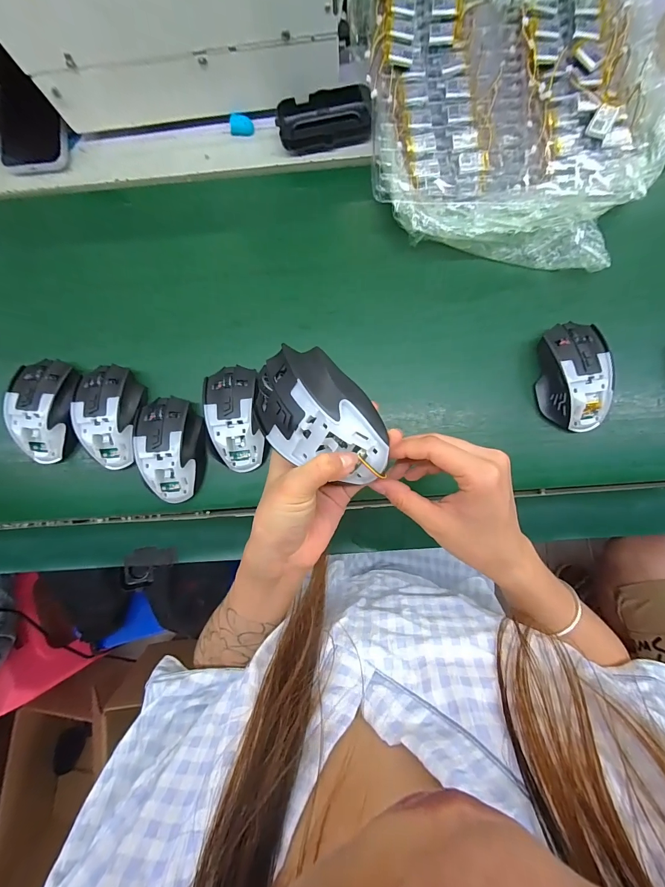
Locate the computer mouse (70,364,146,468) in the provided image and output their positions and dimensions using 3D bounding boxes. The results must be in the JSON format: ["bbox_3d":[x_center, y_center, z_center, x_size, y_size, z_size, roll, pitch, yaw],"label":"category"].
[{"bbox_3d":[-0.247,-0.032,0.395,0.066,0.035,0.112,-11,84,6],"label":"computer mouse"}]

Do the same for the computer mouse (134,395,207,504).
[{"bbox_3d":[-0.179,0.007,0.397,0.065,0.048,0.114,-5,85,7],"label":"computer mouse"}]

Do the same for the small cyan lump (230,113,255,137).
[{"bbox_3d":[-0.107,-0.374,0.414,0.026,0.017,0.012,-1,85,7],"label":"small cyan lump"}]

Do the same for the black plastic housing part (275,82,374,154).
[{"bbox_3d":[-0.007,-0.367,0.401,0.103,0.031,0.056,-8,84,6],"label":"black plastic housing part"}]

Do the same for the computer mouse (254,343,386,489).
[{"bbox_3d":[-0.011,-0.018,0.239,0.111,0.031,0.068,44,91,8],"label":"computer mouse"}]

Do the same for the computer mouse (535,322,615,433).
[{"bbox_3d":[0.258,-0.071,0.375,0.065,0.040,0.111,-7,84,6],"label":"computer mouse"}]

